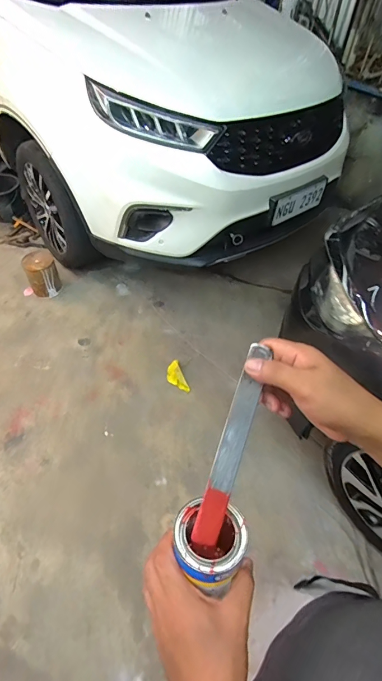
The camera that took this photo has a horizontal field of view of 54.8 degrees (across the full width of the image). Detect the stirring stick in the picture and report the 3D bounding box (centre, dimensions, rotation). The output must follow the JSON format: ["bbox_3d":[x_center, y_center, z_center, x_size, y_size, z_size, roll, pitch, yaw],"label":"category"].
[{"bbox_3d":[0.041,0.099,0.360,0.023,0.009,0.195,17,86,15],"label":"stirring stick"}]

